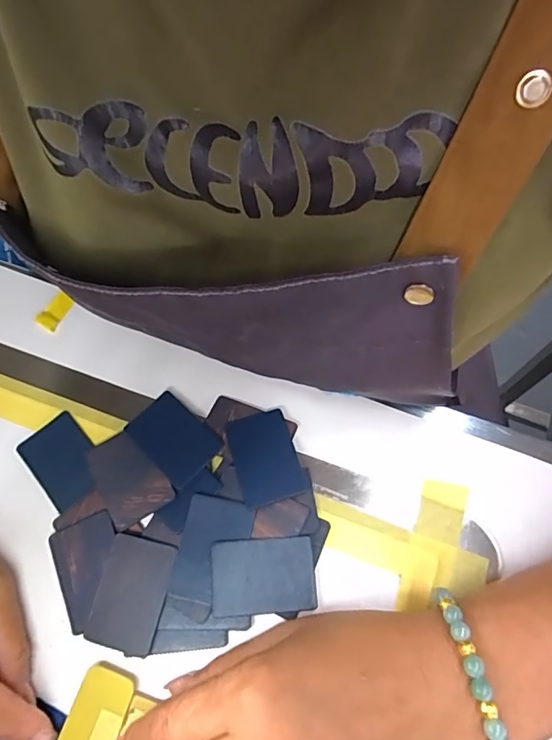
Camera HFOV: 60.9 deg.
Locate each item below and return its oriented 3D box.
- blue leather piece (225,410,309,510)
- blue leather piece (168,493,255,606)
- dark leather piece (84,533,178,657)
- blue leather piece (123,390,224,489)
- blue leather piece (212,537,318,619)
[{"bbox_3d":[-0.007,0.048,0.264,0.035,0.004,0.051,-16,68,-4],"label":"blue leather piece"},{"bbox_3d":[-0.033,0.092,0.243,0.034,0.004,0.050,12,68,2],"label":"blue leather piece"},{"bbox_3d":[-0.073,0.112,0.237,0.034,0.004,0.051,11,68,7],"label":"dark leather piece"},{"bbox_3d":[-0.059,0.038,0.269,0.051,0.004,0.036,40,75,17],"label":"blue leather piece"},{"bbox_3d":[-0.007,0.105,0.240,0.052,0.004,0.035,-1,69,-6],"label":"blue leather piece"}]

